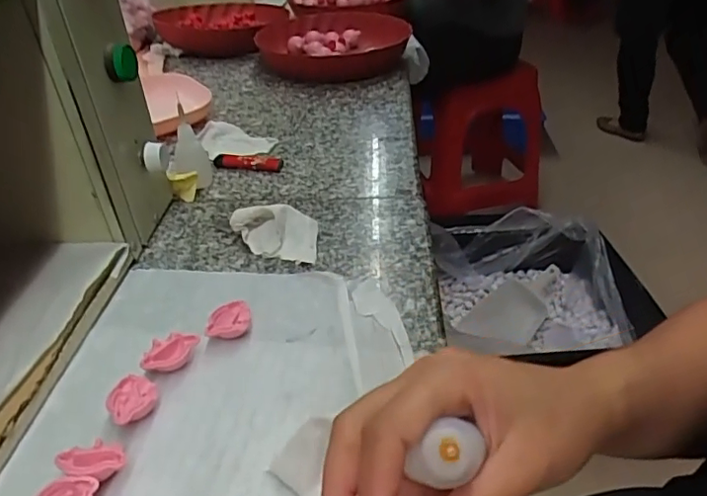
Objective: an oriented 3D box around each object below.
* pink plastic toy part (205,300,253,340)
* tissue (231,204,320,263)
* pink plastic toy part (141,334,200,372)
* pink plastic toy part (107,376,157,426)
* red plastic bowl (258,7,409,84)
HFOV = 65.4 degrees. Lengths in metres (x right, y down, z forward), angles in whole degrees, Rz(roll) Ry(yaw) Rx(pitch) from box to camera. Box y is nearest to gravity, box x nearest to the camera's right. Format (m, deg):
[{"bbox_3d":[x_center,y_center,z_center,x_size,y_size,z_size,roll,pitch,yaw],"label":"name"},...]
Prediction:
[{"bbox_3d":[-0.088,0.052,0.385,0.031,0.016,0.027,-11,36,-18],"label":"pink plastic toy part"},{"bbox_3d":[-0.066,-0.012,0.456,0.070,0.033,0.052,-3,35,-1],"label":"tissue"},{"bbox_3d":[-0.120,0.069,0.362,0.036,0.015,0.022,-12,37,-19],"label":"pink plastic toy part"},{"bbox_3d":[-0.133,0.091,0.331,0.027,0.012,0.031,-21,41,-30],"label":"pink plastic toy part"},{"bbox_3d":[-0.025,-0.308,0.849,0.238,0.070,0.235,-1,35,-4],"label":"red plastic bowl"}]

